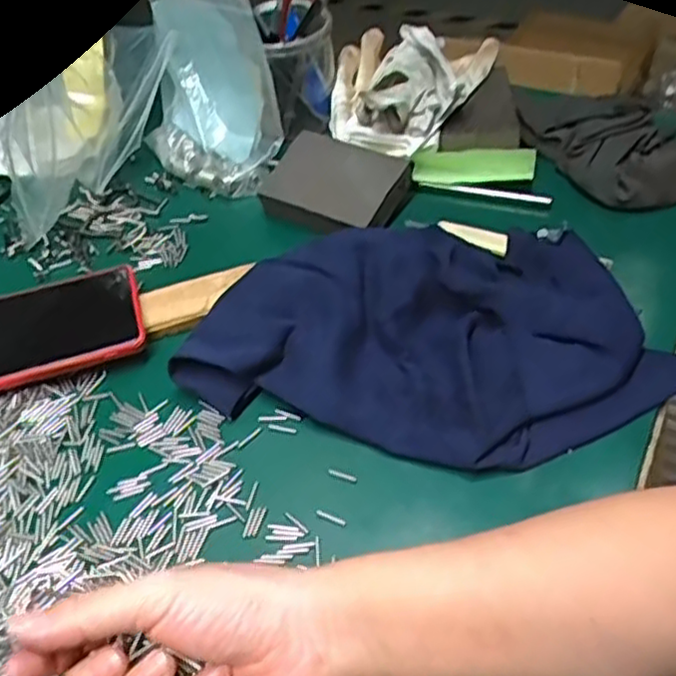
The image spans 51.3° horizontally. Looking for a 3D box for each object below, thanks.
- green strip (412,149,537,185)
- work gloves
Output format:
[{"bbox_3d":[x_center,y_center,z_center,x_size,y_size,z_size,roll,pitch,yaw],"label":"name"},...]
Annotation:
[{"bbox_3d":[0.108,-0.137,0.560,0.095,0.027,0.028,4,48,9],"label":"green strip"},{"bbox_3d":[0.063,-0.222,0.595,0.134,0.051,0.153,6,48,10],"label":"work gloves"}]

